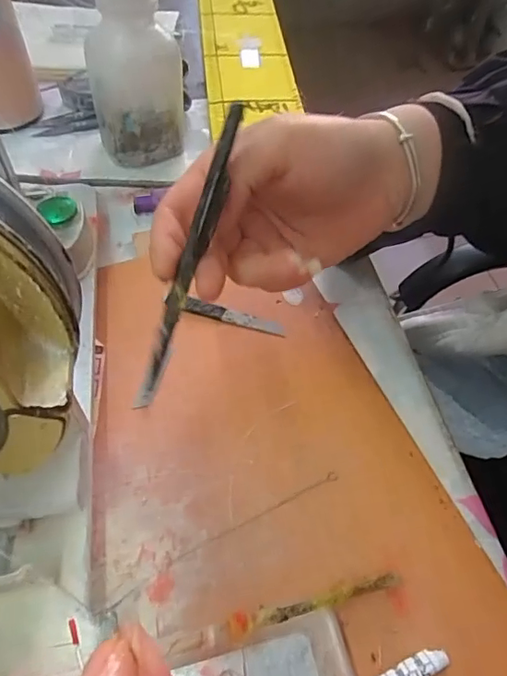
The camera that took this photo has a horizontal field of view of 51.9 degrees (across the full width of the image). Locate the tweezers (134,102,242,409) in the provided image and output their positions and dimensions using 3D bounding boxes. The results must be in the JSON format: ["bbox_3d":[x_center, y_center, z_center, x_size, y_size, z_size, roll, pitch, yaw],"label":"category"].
[{"bbox_3d":[-0.027,-0.032,0.221,0.008,0.005,0.132,22,99,14],"label":"tweezers"}]

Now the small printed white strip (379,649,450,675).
[{"bbox_3d":[0.062,0.135,0.209,0.036,0.004,0.009,-18,56,-15],"label":"small printed white strip"}]

